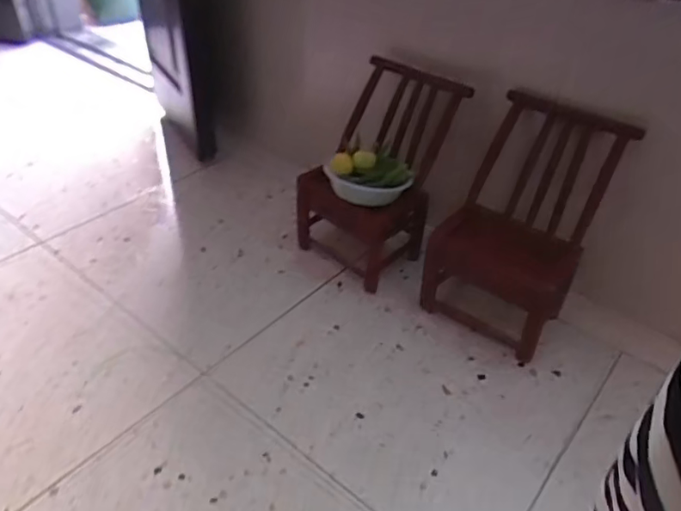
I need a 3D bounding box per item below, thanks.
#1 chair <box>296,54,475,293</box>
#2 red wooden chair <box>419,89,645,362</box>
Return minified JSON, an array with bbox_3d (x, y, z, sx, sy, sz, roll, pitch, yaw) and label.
[{"bbox_3d":[0.130,-0.316,1.922,0.438,0.617,0.457,-30,49,-34],"label":"chair"},{"bbox_3d":[0.537,-0.097,1.676,0.404,0.654,0.429,23,43,23],"label":"red wooden chair"}]

